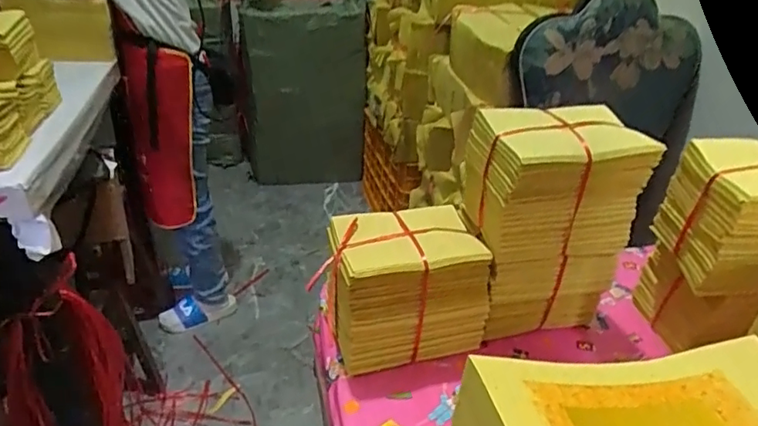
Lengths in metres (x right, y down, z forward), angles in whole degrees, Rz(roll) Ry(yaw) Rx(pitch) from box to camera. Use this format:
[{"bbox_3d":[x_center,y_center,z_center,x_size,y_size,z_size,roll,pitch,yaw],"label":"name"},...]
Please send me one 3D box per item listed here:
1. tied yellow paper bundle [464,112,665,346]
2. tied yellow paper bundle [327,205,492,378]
[{"bbox_3d":[0.193,0.012,0.662,0.170,0.254,0.120,-4,30,-11],"label":"tied yellow paper bundle"},{"bbox_3d":[0.029,0.083,0.659,0.171,0.134,0.127,-5,30,-12],"label":"tied yellow paper bundle"}]

